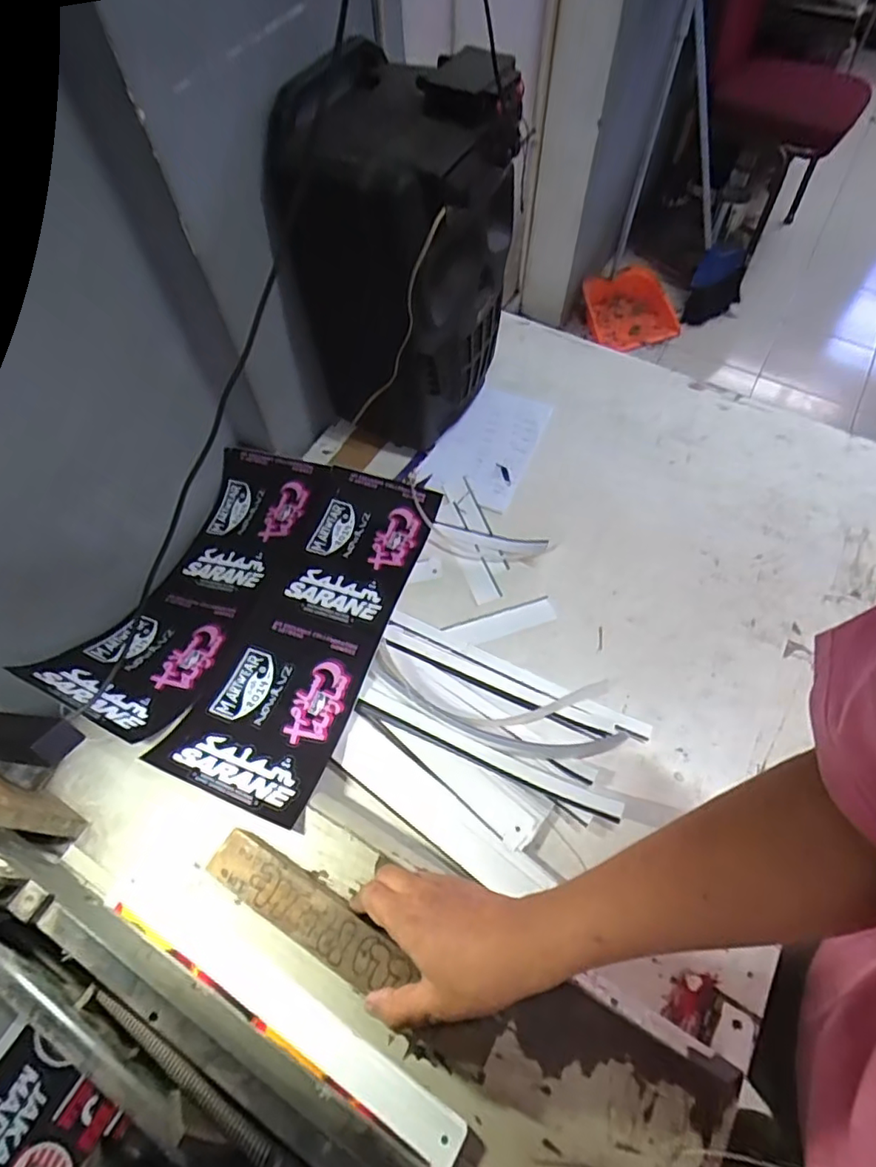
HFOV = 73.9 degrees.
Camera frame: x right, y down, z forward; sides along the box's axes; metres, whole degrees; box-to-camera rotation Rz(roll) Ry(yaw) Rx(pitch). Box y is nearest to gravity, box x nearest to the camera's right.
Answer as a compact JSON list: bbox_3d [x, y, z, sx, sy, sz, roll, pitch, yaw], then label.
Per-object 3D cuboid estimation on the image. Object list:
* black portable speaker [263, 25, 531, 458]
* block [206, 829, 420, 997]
[{"bbox_3d":[-0.039,-0.340,0.655,0.184,0.361,0.201,27,66,14],"label":"black portable speaker"},{"bbox_3d":[-0.102,0.261,0.465,0.170,0.038,0.040,27,63,17],"label":"block"}]

